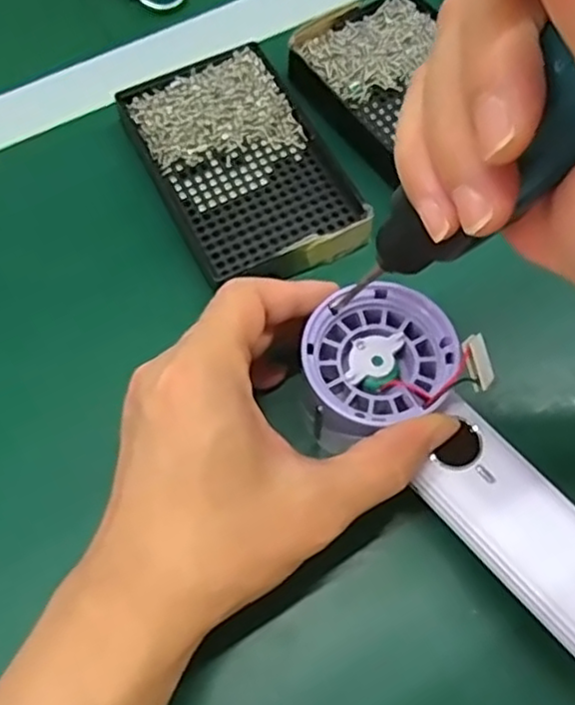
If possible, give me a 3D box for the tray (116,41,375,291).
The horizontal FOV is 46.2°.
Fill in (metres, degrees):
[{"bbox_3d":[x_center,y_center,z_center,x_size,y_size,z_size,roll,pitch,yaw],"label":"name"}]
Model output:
[{"bbox_3d":[-0.024,-0.102,0.360,0.090,0.014,0.141,-26,68,-10],"label":"tray"}]

